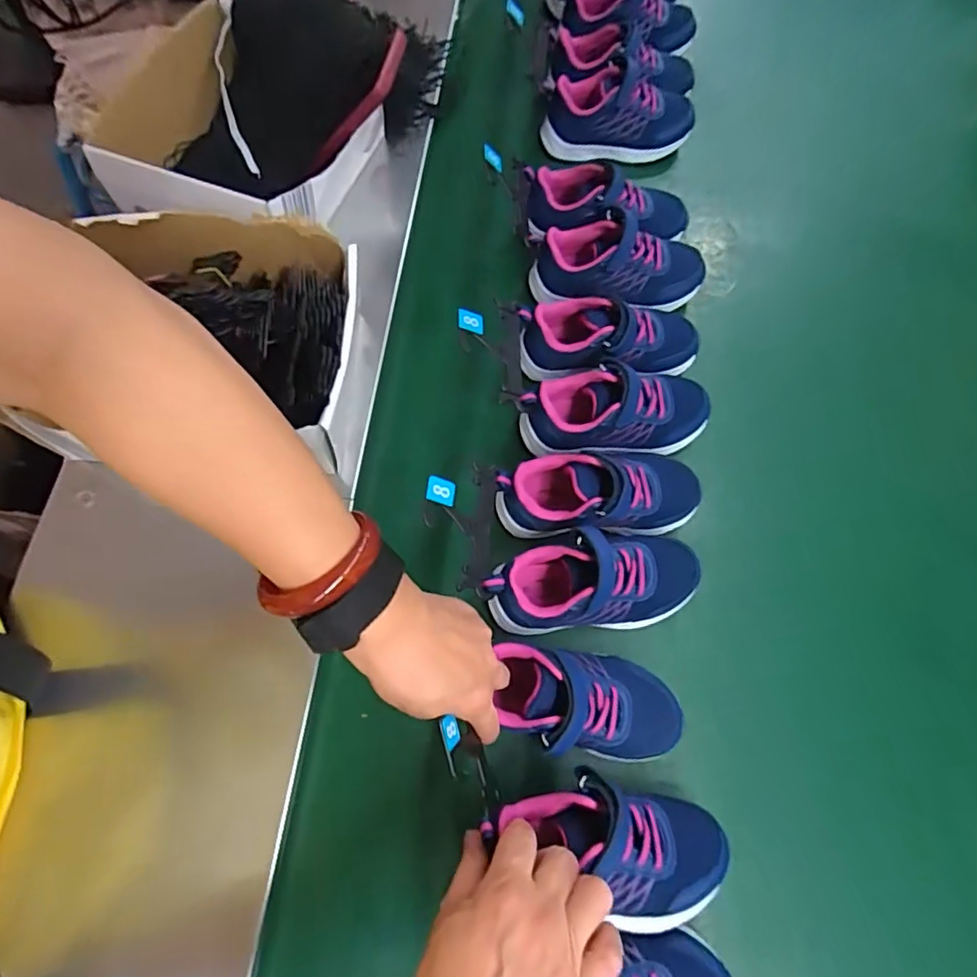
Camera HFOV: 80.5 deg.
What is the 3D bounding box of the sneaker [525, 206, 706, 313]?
[{"bbox_3d":[0.130,-0.217,0.563,0.171,0.058,0.077,-4,71,-4],"label":"sneaker"}]

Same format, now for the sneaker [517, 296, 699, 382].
[{"bbox_3d":[0.113,-0.137,0.524,0.166,0.063,0.069,-2,71,-3],"label":"sneaker"}]

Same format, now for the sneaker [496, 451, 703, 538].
[{"bbox_3d":[0.093,0.006,0.477,0.171,0.060,0.075,-9,71,-6],"label":"sneaker"}]

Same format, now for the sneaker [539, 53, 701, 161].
[{"bbox_3d":[0.147,-0.415,0.645,0.167,0.083,0.091,6,70,0],"label":"sneaker"}]

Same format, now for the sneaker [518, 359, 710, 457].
[{"bbox_3d":[0.114,-0.069,0.505,0.168,0.064,0.072,-2,71,-3],"label":"sneaker"}]

